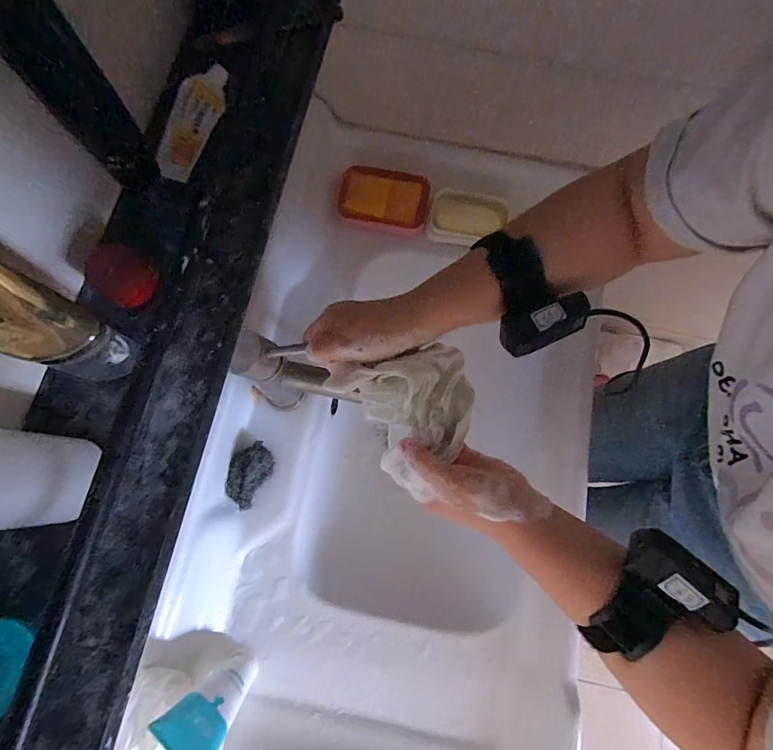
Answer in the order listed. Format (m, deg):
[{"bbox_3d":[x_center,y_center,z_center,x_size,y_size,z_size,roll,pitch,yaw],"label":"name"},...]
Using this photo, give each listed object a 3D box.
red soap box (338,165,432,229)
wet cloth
[{"bbox_3d":[-0.001,-0.262,0.599,0.123,0.026,0.085,8,74,0],"label":"red soap box"},{"bbox_3d":[0.016,0.013,0.374,0.129,0.048,0.089,10,74,1],"label":"wet cloth"}]

